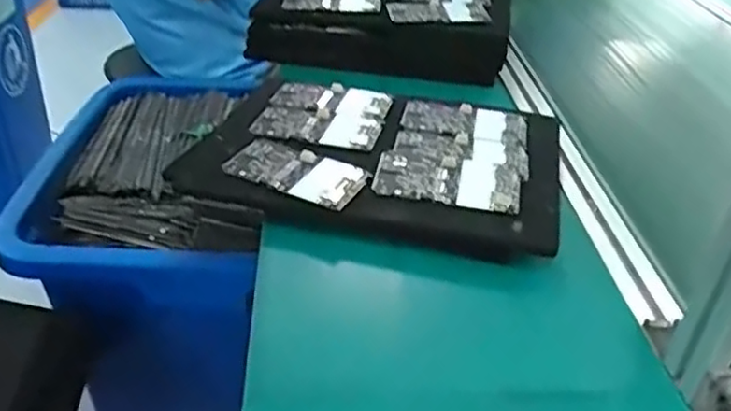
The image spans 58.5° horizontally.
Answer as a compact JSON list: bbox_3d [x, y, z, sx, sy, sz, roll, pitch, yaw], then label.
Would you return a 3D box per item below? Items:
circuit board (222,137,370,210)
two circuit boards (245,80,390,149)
[{"bbox_3d":[-0.062,-0.032,0.608,0.126,0.008,0.069,18,39,17],"label":"circuit board"},{"bbox_3d":[-0.042,-0.102,0.700,0.126,0.010,0.137,7,36,7],"label":"two circuit boards"}]

